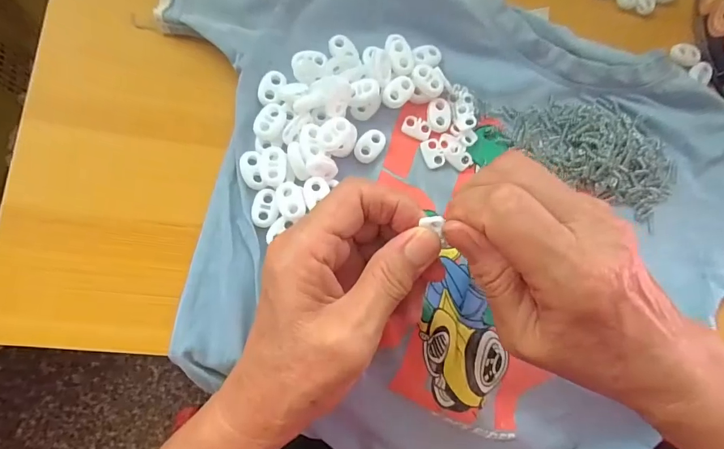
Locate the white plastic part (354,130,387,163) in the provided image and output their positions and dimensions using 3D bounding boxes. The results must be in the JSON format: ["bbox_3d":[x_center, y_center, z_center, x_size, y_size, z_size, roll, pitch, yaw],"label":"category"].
[{"bbox_3d":[0.005,-0.049,0.253,0.014,0.004,0.023,41,82,-4],"label":"white plastic part"}]

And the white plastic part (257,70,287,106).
[{"bbox_3d":[-0.054,-0.083,0.248,0.014,0.004,0.023,17,84,-7],"label":"white plastic part"}]

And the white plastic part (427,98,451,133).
[{"bbox_3d":[0.050,-0.071,0.264,0.015,0.004,0.022,6,86,-8],"label":"white plastic part"}]

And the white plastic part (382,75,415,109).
[{"bbox_3d":[0.023,-0.083,0.255,0.024,0.004,0.015,-43,93,-8],"label":"white plastic part"}]

